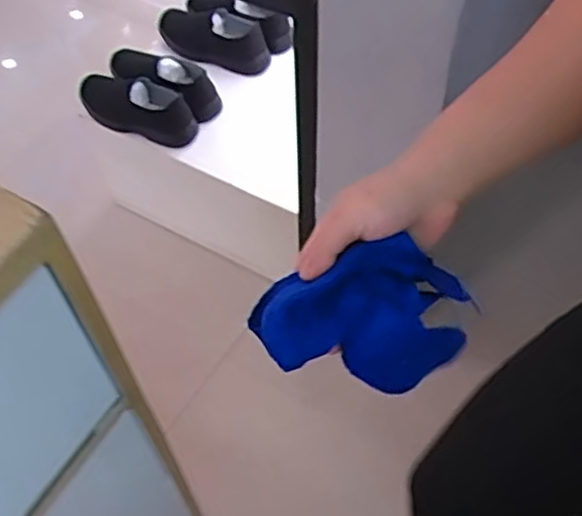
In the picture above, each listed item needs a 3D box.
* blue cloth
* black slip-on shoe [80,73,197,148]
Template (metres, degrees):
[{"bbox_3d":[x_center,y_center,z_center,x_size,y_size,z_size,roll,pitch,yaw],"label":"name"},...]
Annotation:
[{"bbox_3d":[0.047,0.043,0.465,0.143,0.096,0.061,-2,54,1],"label":"blue cloth"},{"bbox_3d":[-0.336,-0.336,1.500,0.290,0.132,0.102,20,57,16],"label":"black slip-on shoe"}]

